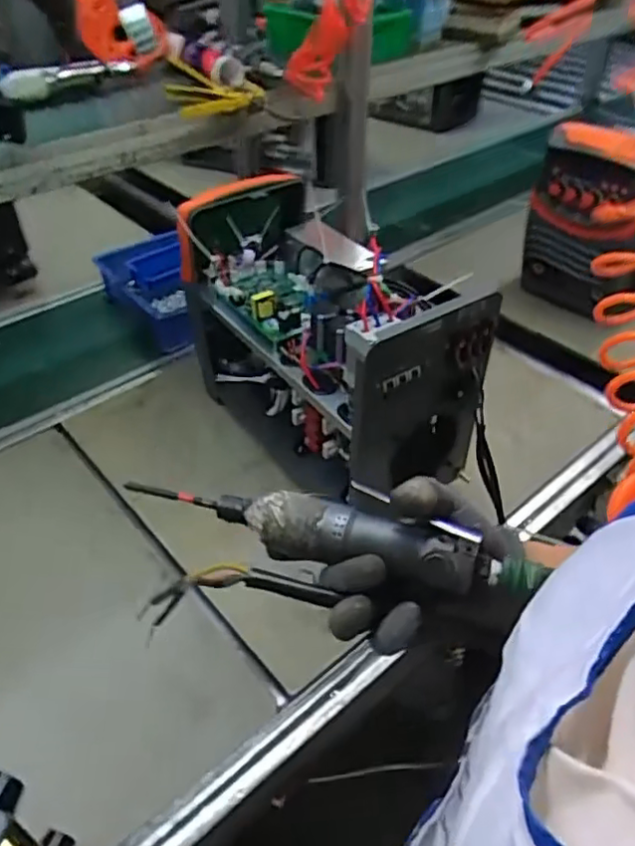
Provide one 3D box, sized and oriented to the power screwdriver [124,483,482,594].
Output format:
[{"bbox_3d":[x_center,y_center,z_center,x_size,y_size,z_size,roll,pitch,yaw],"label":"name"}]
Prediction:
[{"bbox_3d":[-0.019,0.068,0.430,0.244,0.034,0.032,9,46,21],"label":"power screwdriver"}]

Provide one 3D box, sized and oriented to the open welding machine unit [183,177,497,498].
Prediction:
[{"bbox_3d":[0.004,-0.108,0.882,0.214,0.319,0.436,-26,53,-24],"label":"open welding machine unit"}]

